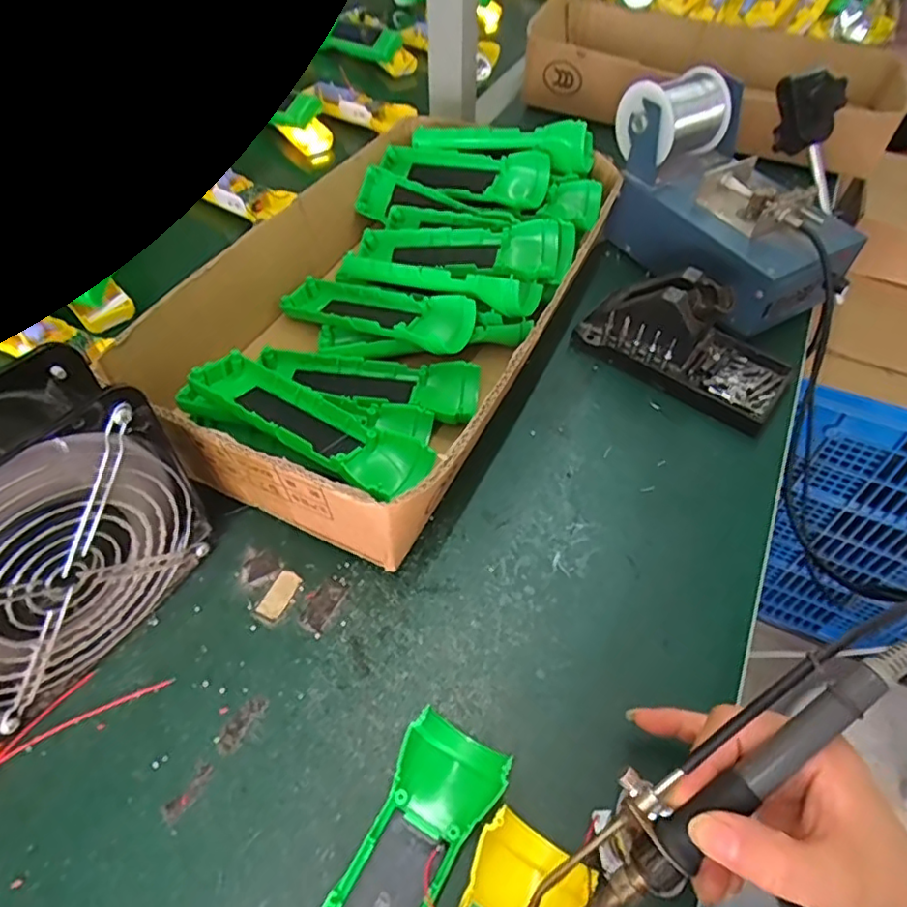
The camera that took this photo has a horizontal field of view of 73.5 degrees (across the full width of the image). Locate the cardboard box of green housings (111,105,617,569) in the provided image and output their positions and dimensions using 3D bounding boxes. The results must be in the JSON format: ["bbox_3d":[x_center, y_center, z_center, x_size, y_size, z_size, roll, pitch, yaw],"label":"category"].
[{"bbox_3d":[-0.041,-0.122,0.467,0.227,0.089,0.386,22,56,14],"label":"cardboard box of green housings"}]

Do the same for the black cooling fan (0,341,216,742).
[{"bbox_3d":[-0.206,0.046,0.299,0.063,0.148,0.145,30,58,19],"label":"black cooling fan"}]

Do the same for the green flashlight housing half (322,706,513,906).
[{"bbox_3d":[-0.032,0.200,0.269,0.046,0.023,0.161,26,58,15],"label":"green flashlight housing half"}]

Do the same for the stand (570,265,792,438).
[{"bbox_3d":[0.183,-0.094,0.468,0.154,0.074,0.074,30,59,19],"label":"stand"}]

